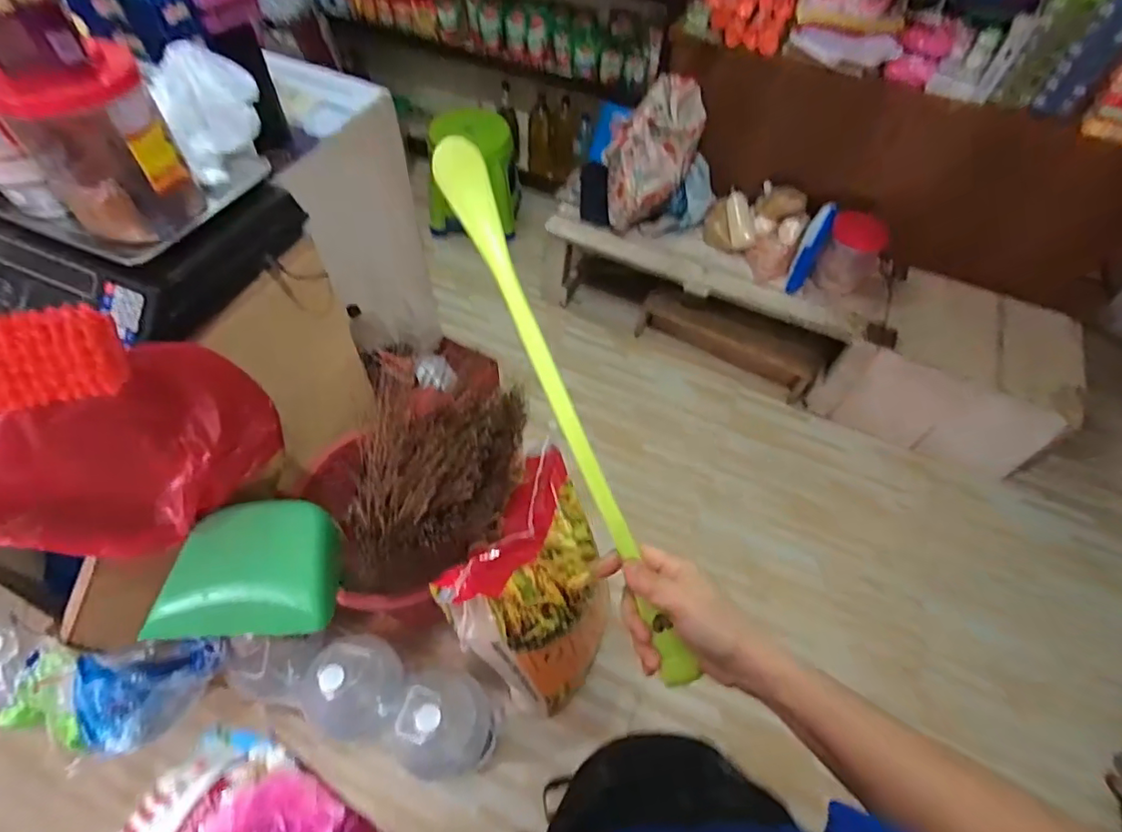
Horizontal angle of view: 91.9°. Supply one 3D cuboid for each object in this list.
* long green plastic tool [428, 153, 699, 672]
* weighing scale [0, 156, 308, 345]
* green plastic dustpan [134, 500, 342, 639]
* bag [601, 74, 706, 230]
[{"bbox_3d":[0.010,0.008,0.411,0.032,0.026,0.438,-25,95,-18],"label":"long green plastic tool"},{"bbox_3d":[-0.590,-0.258,0.734,0.349,0.110,0.305,17,57,8],"label":"weighing scale"},{"bbox_3d":[-0.401,0.194,0.707,0.215,0.052,0.165,1,57,-3],"label":"green plastic dustpan"},{"bbox_3d":[0.257,-0.752,1.553,0.243,0.290,0.286,8,57,2],"label":"bag"}]

